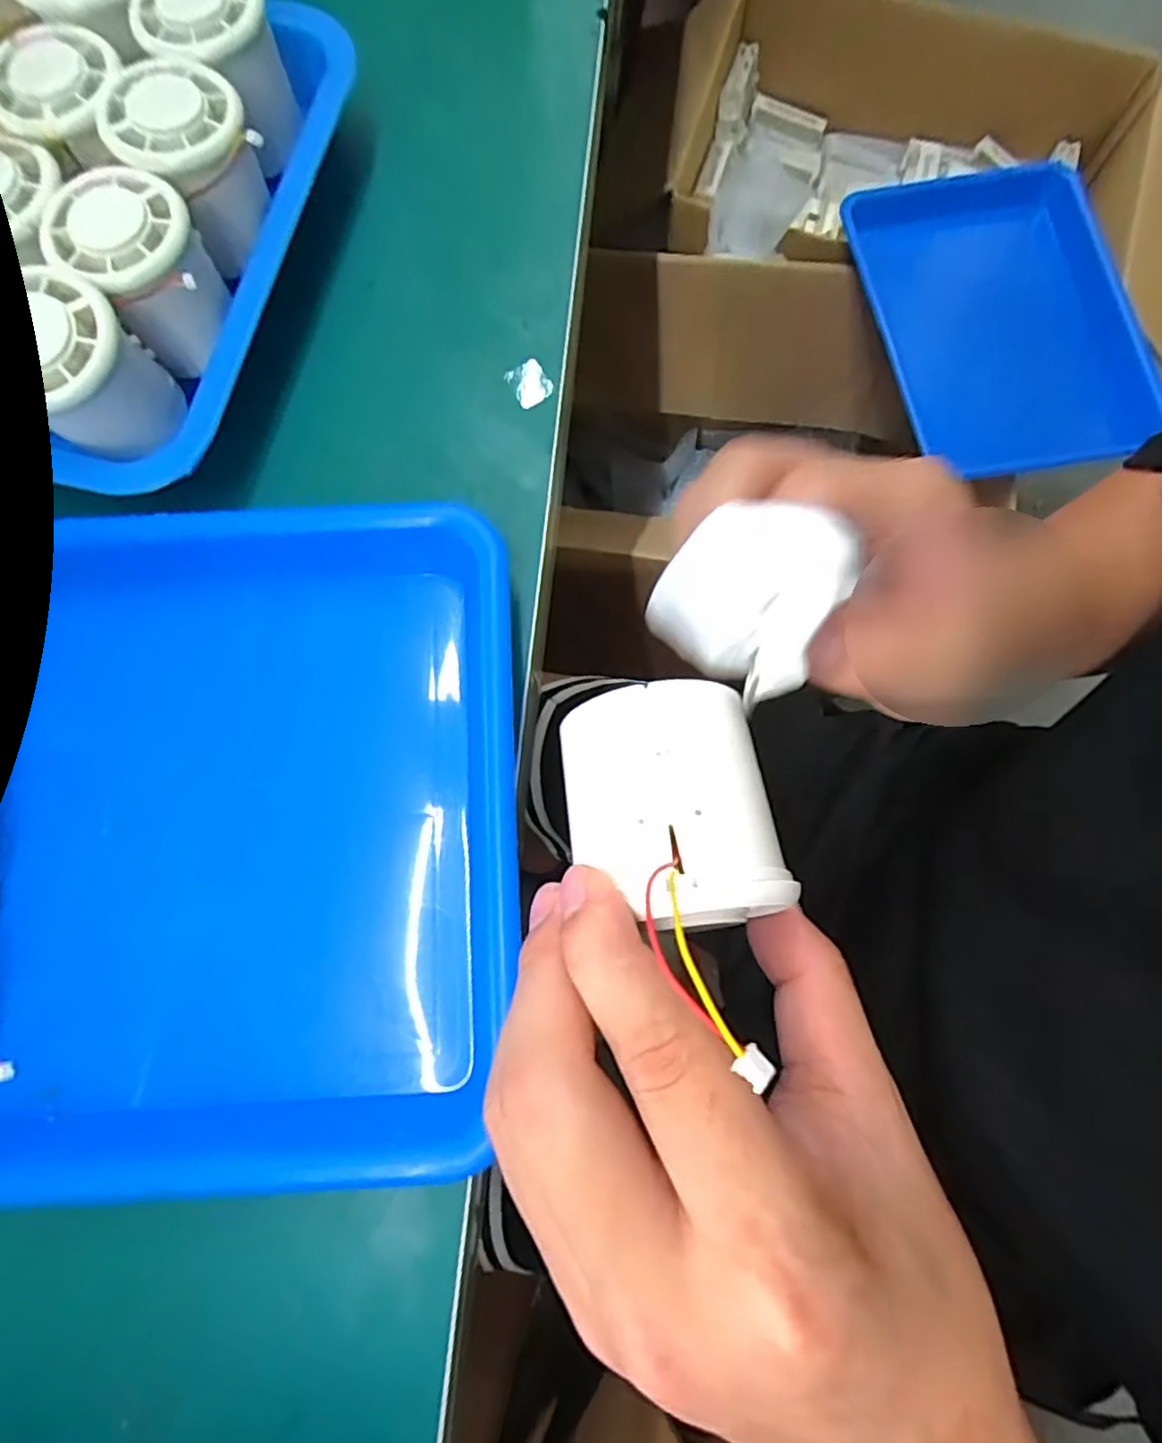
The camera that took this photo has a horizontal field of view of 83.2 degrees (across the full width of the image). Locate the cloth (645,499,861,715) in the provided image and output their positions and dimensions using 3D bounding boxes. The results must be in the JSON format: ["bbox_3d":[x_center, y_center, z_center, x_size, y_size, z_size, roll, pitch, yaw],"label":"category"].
[{"bbox_3d":[0.041,-0.032,0.163,0.044,0.031,0.034,38,81,8],"label":"cloth"}]

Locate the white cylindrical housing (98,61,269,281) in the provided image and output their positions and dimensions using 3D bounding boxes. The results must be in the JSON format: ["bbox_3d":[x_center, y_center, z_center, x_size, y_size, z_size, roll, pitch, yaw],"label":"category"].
[{"bbox_3d":[-0.166,-0.243,0.287,0.052,0.045,0.057,0,78,1],"label":"white cylindrical housing"}]

